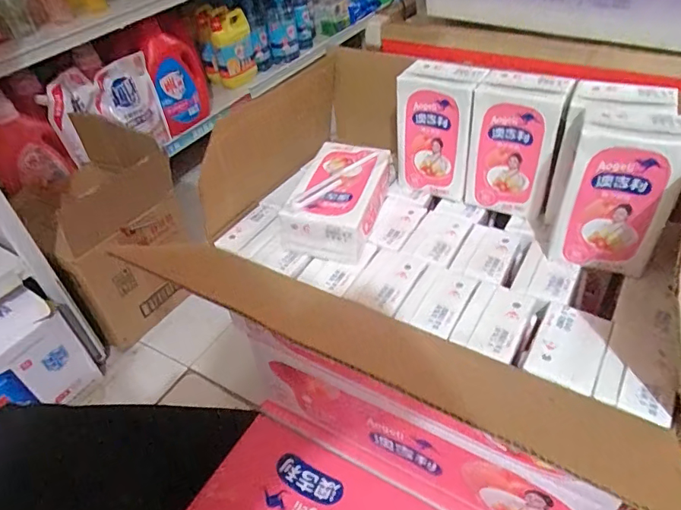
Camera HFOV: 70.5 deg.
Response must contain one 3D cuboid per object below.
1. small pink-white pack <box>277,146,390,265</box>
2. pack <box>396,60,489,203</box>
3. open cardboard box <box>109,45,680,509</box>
[{"bbox_3d":[-0.002,-0.046,0.413,0.066,0.046,0.108,12,45,16],"label":"small pink-white pack"},{"bbox_3d":[0.084,-0.108,0.426,0.066,0.106,0.036,17,46,21],"label":"pack"},{"bbox_3d":[0.082,0.025,0.438,0.355,0.330,0.215,23,49,26],"label":"open cardboard box"}]

